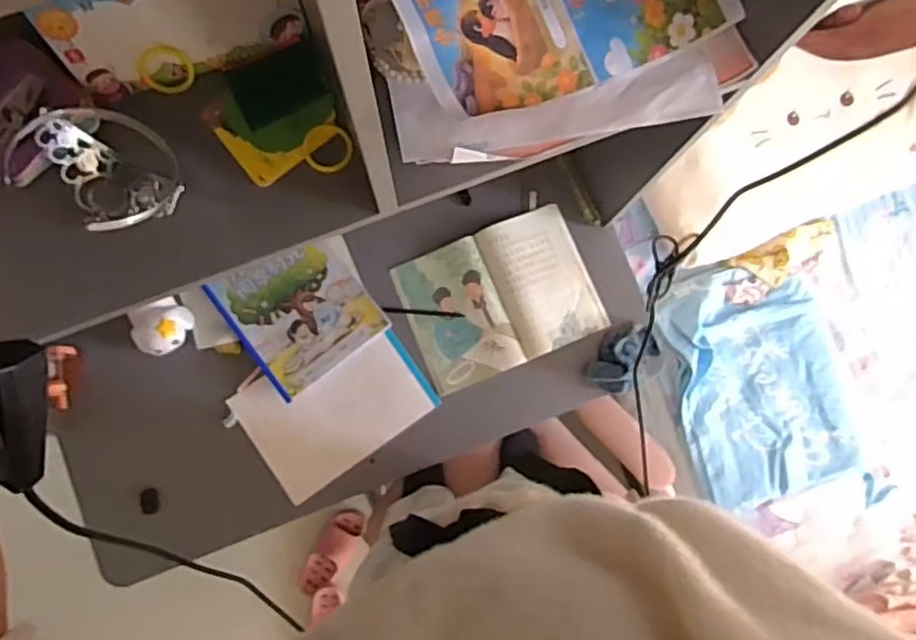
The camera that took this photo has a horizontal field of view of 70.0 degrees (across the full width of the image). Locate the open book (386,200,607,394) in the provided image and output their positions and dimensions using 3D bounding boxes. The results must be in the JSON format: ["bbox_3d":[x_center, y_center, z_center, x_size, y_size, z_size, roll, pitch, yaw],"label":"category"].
[{"bbox_3d":[0.074,-0.041,1.110,0.309,0.015,0.233,-22,85,-5],"label":"open book"}]

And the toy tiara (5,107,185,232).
[{"bbox_3d":[-0.296,-0.127,0.551,0.126,0.053,0.098,29,83,1],"label":"toy tiara"}]

